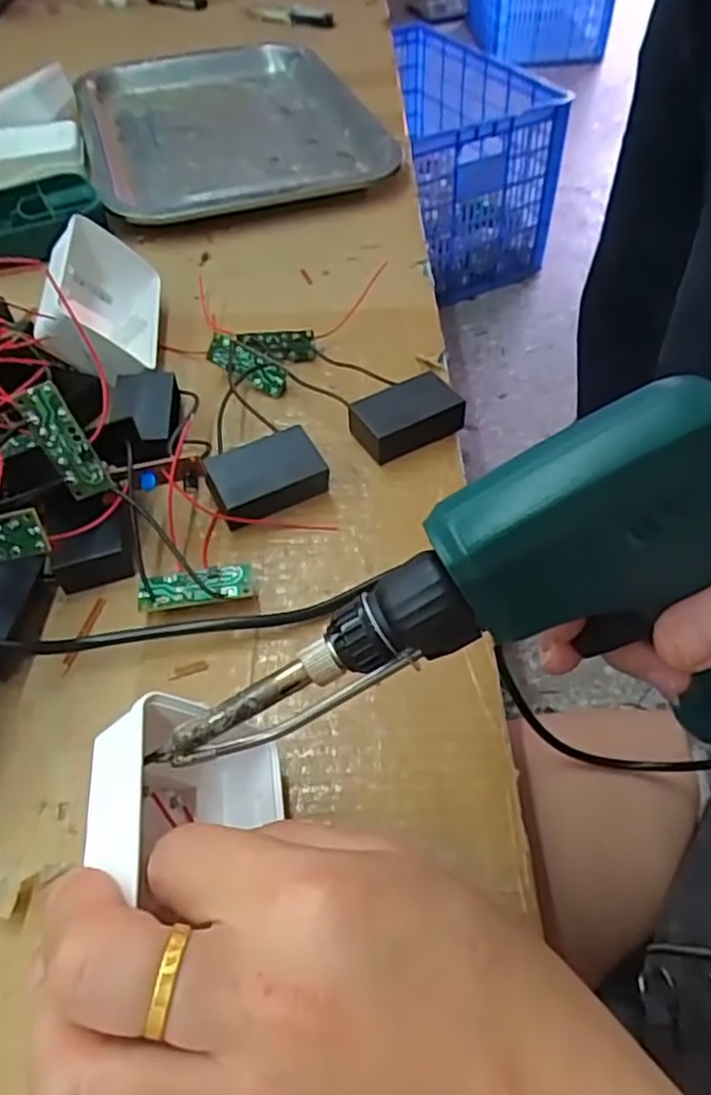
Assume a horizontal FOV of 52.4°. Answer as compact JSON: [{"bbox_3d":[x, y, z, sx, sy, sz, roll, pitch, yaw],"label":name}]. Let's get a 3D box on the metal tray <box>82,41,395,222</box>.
[{"bbox_3d":[-0.101,-0.333,0.560,0.212,0.018,0.296,-17,52,-12],"label":"metal tray"}]

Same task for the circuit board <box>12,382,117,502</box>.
[{"bbox_3d":[-0.109,-0.039,0.270,0.016,0.044,0.006,-23,29,2],"label":"circuit board"}]

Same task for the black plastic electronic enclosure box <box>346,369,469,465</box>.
[{"bbox_3d":[0.024,-0.062,0.343,0.048,0.018,0.030,-23,53,-16],"label":"black plastic electronic enclosure box"}]

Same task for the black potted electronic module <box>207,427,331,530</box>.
[{"bbox_3d":[-0.039,-0.030,0.316,0.049,0.022,0.029,-21,53,-15],"label":"black potted electronic module"}]

